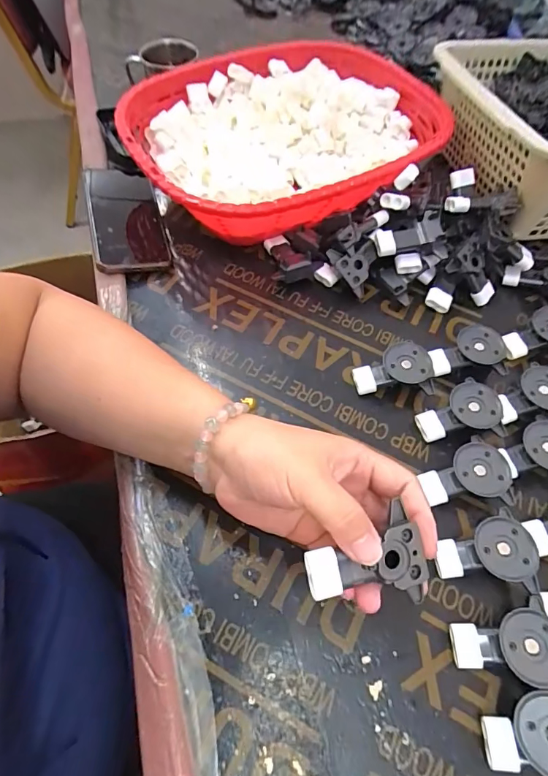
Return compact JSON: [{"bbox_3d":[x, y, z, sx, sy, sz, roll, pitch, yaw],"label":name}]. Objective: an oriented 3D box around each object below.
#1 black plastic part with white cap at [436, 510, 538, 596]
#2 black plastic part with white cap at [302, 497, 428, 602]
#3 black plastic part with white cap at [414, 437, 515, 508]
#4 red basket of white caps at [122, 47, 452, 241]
[{"bbox_3d":[0.154,0.118,0.313,0.062,0.029,0.052,4,59,0],"label":"black plastic part with white cap"},{"bbox_3d":[0.051,0.096,0.245,0.067,0.021,0.045,-1,83,-4],"label":"black plastic part with white cap"},{"bbox_3d":[0.152,0.069,0.342,0.061,0.030,0.049,-2,59,-4],"label":"black plastic part with white cap"},{"bbox_3d":[0.019,-0.287,0.513,0.363,0.102,0.287,-28,64,-18],"label":"red basket of white caps"}]

